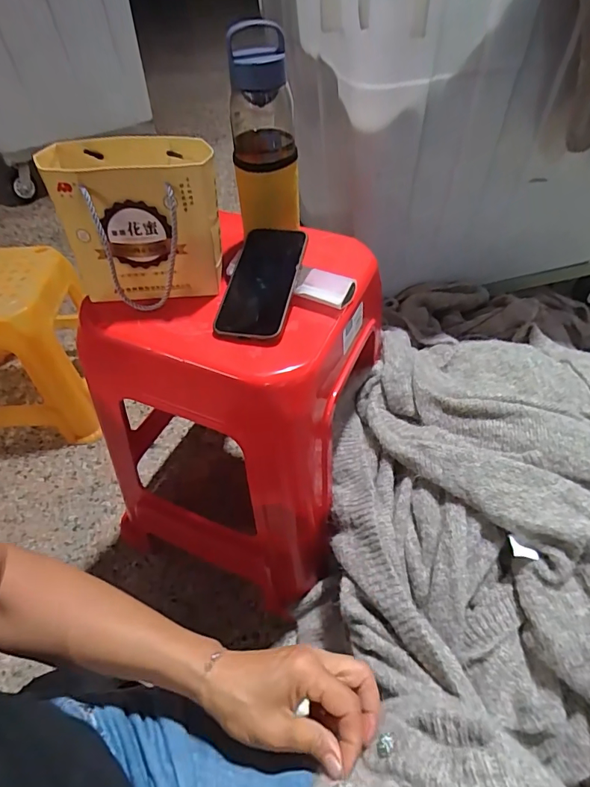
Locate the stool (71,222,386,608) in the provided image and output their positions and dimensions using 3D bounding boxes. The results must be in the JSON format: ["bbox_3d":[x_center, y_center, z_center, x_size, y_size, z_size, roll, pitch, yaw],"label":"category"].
[{"bbox_3d":[-0.065,0.036,0.703,0.323,0.506,0.341,17,51,16],"label":"stool"}]

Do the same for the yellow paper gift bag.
[{"bbox_3d":[-0.167,-0.188,0.505,0.168,0.153,0.091,-4,49,-2],"label":"yellow paper gift bag"}]

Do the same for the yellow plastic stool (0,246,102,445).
[{"bbox_3d":[-0.599,-0.094,0.964,0.305,0.335,0.257,-3,49,-2],"label":"yellow plastic stool"}]

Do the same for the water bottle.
[{"bbox_3d":[-0.035,-0.296,0.539,0.076,0.232,0.082,-2,48,-1],"label":"water bottle"}]

